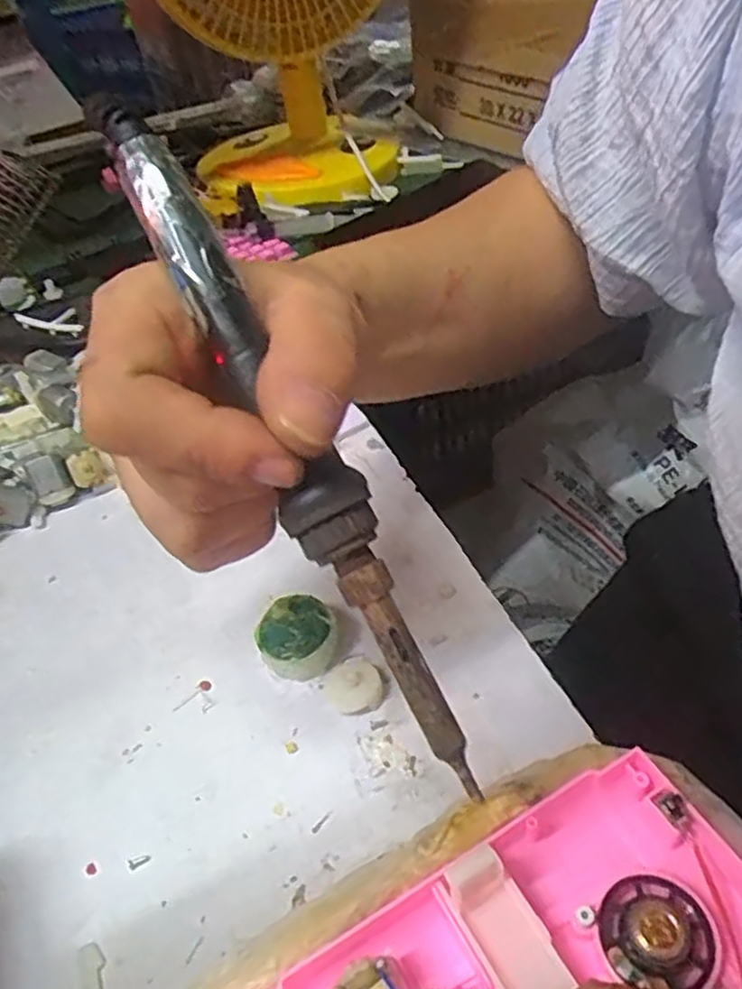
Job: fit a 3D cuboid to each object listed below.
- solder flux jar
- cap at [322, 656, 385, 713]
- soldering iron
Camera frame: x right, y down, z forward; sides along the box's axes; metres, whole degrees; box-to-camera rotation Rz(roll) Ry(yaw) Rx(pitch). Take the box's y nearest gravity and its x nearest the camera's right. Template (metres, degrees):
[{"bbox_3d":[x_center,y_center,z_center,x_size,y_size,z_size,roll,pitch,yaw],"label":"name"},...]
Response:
[{"bbox_3d":[-0.031,0.062,0.302,0.033,0.022,0.032,-5,44,5],"label":"solder flux jar"},{"bbox_3d":[-0.007,0.077,0.289,0.021,0.009,0.023,-5,44,5],"label":"cap"},{"bbox_3d":[-0.021,-0.014,0.173,0.017,0.016,0.179,-27,86,-28],"label":"soldering iron"}]

